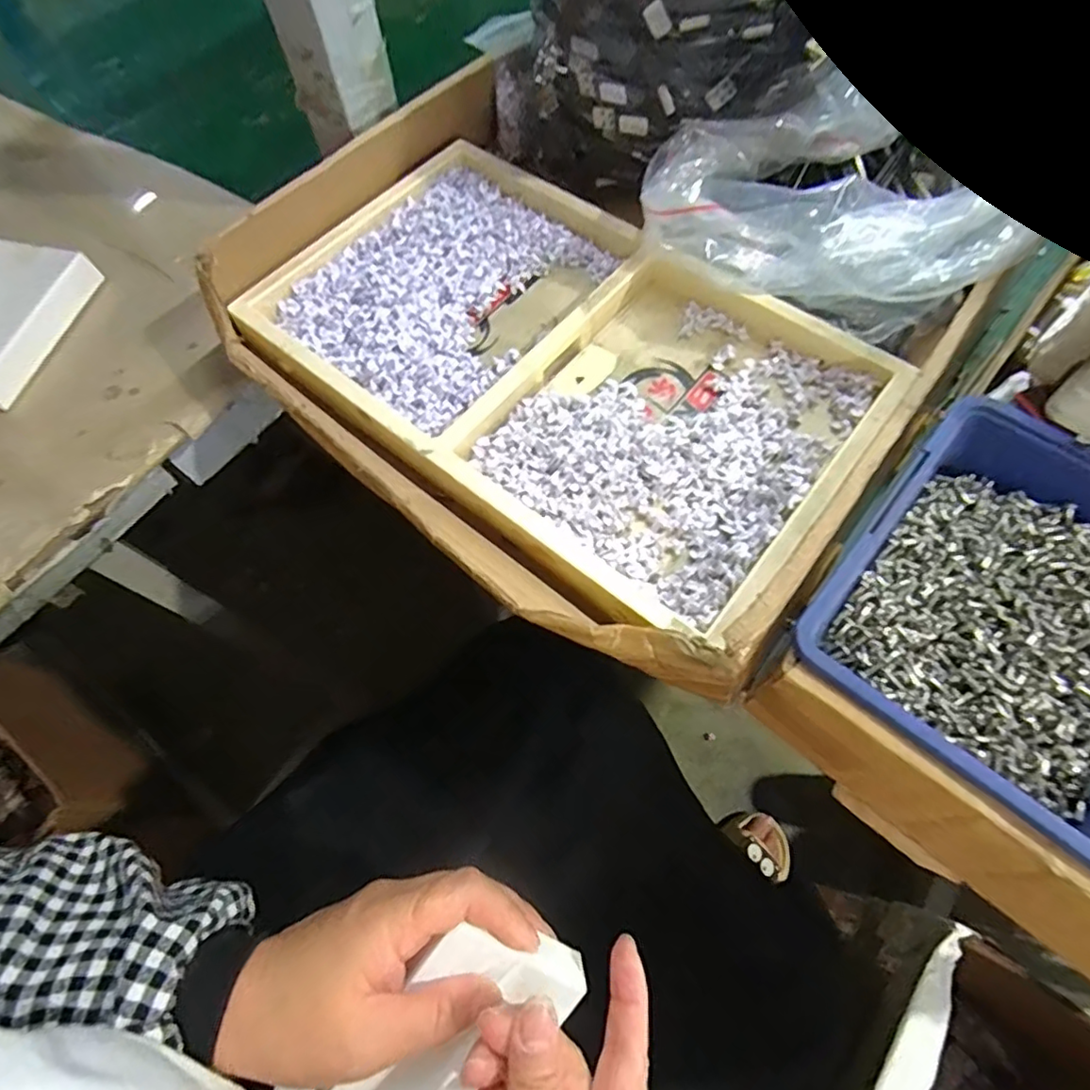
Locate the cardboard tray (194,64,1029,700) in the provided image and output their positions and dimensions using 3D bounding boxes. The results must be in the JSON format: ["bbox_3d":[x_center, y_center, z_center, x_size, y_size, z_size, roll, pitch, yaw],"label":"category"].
[{"bbox_3d":[0.003,-0.108,0.310,0.343,0.053,0.254,33,71,17],"label":"cardboard tray"}]

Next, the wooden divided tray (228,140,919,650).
[{"bbox_3d":[0.004,-0.110,0.314,0.328,0.039,0.201,35,71,18],"label":"wooden divided tray"}]

